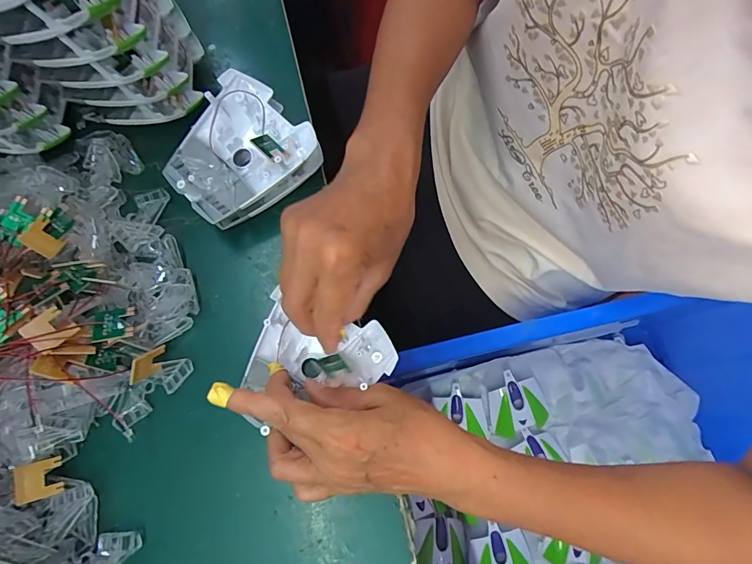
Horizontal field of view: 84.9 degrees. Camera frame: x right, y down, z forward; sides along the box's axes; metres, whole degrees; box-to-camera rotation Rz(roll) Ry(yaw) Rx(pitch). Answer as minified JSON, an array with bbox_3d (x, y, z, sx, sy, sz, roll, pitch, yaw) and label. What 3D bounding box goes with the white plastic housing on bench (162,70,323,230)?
[{"bbox_3d":[-0.111,-0.102,0.345,0.109,0.052,0.097,-41,80,-11],"label":"white plastic housing on bench"}]

